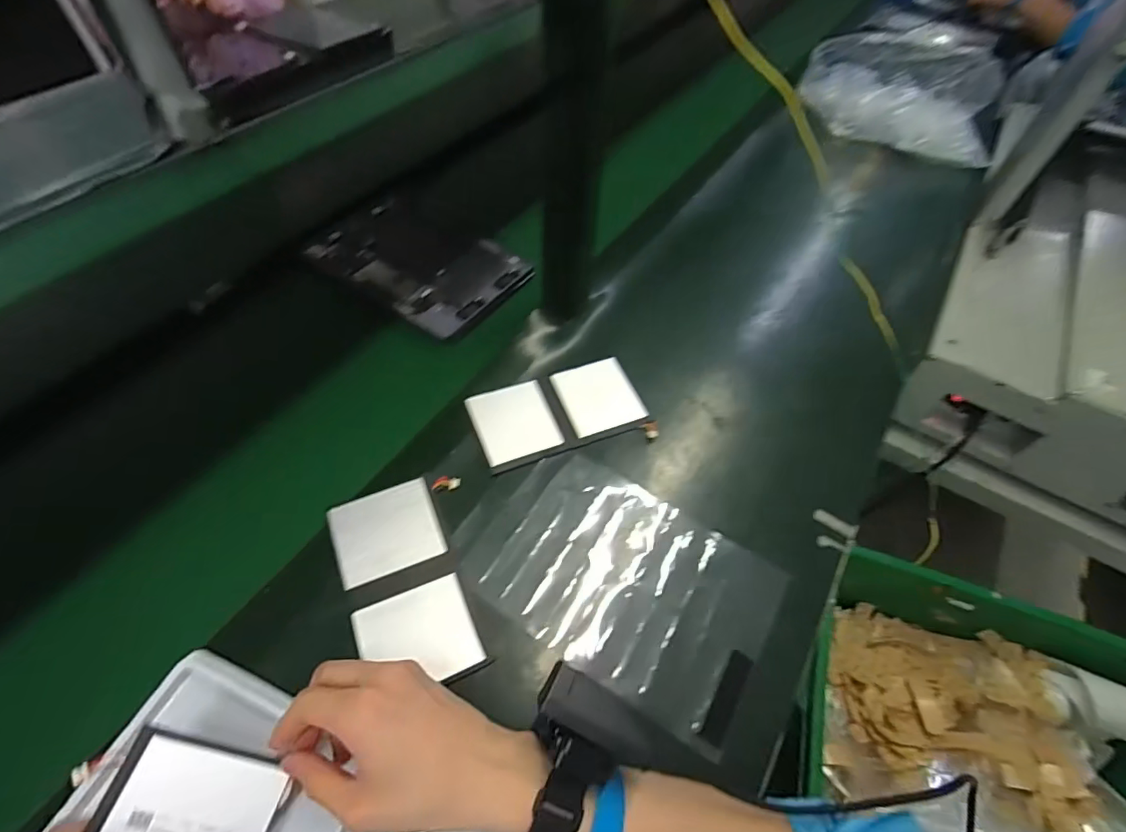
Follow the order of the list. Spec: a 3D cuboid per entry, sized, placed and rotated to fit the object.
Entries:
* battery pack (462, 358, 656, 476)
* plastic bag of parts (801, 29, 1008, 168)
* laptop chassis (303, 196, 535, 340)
[{"bbox_3d":[-0.002,-0.003,0.527,0.171,0.009,0.101,-17,57,-14],"label":"battery pack"},{"bbox_3d":[0.555,-0.538,0.858,0.334,0.117,0.143,37,61,21],"label":"plastic bag of parts"},{"bbox_3d":[-0.186,-0.202,0.652,0.269,0.009,0.165,31,59,18],"label":"laptop chassis"}]

